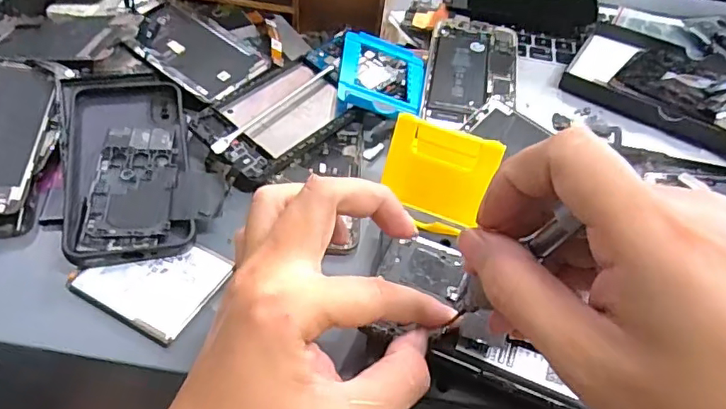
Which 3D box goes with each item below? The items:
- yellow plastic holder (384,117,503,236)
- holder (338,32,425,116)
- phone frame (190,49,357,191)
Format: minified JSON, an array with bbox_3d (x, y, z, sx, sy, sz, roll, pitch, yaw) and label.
[{"bbox_3d":[0.048,-0.017,0.366,0.069,0.068,0.004,17,15,2],"label":"yellow plastic holder"},{"bbox_3d":[0.015,-0.103,0.441,0.069,0.007,0.087,18,49,-13],"label":"holder"},{"bbox_3d":[-0.059,-0.068,0.408,0.073,0.012,0.134,33,52,23],"label":"phone frame"}]

